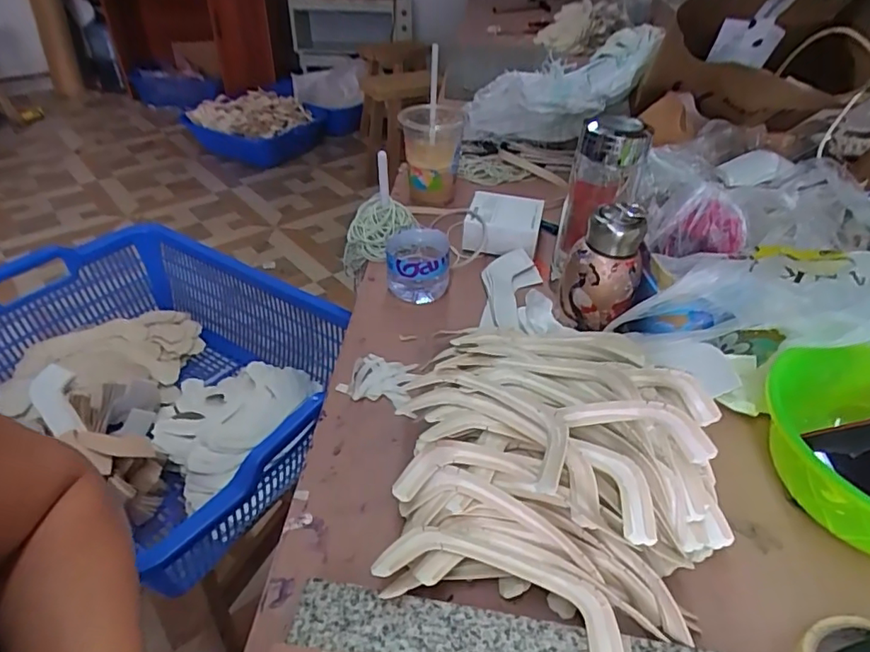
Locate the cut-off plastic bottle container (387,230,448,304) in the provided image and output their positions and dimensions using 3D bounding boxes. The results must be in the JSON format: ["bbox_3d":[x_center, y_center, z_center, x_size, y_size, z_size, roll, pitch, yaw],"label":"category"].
[{"bbox_3d":[-0.019,-0.068,0.624,0.070,0.059,0.083,2,39,-1],"label":"cut-off plastic bottle container"}]

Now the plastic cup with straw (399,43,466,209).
[{"bbox_3d":[-0.005,-0.255,0.747,0.079,0.185,0.080,2,39,-1],"label":"plastic cup with straw"}]

